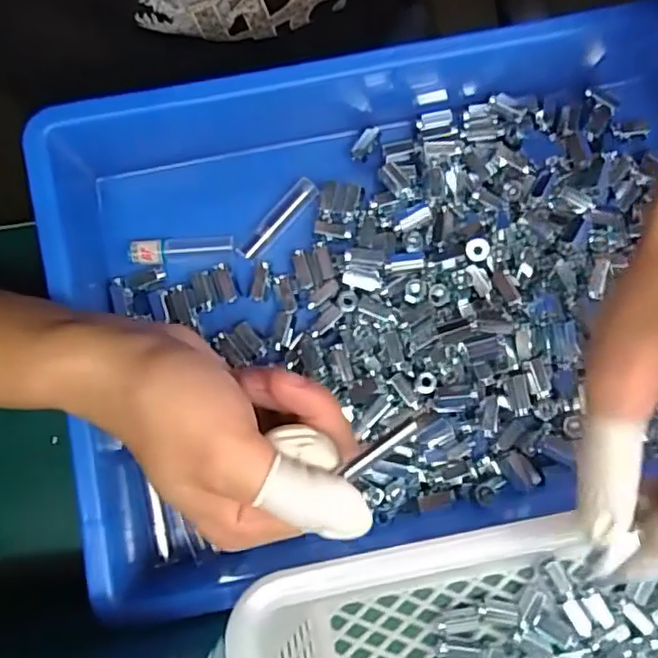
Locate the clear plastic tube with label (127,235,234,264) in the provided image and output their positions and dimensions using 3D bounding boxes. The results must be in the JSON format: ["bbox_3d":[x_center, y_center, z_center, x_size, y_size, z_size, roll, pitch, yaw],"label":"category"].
[{"bbox_3d":[-0.082,-0.045,0.352,0.056,0.012,0.014,-5,82,-1],"label":"clear plastic tube with label"}]

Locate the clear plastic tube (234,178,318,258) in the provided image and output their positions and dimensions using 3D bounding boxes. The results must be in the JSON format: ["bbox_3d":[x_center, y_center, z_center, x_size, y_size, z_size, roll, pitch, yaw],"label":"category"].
[{"bbox_3d":[-0.028,-0.060,0.357,0.013,0.009,0.056,40,84,5],"label":"clear plastic tube"}]

